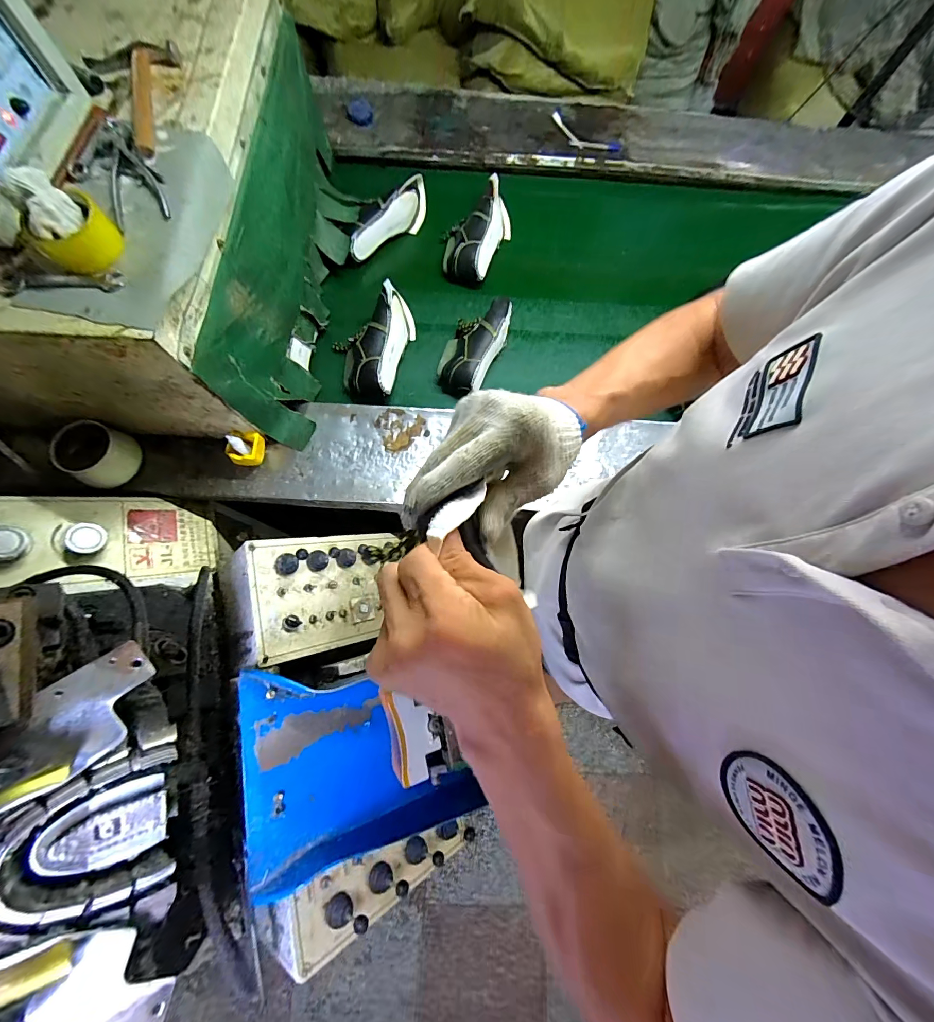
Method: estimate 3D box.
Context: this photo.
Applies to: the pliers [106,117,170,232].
[{"bbox_3d":[-0.504,-0.505,0.587,0.076,0.027,0.184,-21,78,-6],"label":"pliers"}]

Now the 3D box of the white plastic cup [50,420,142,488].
[{"bbox_3d":[-0.730,-0.112,0.784,0.095,0.091,0.113,22,77,4],"label":"white plastic cup"}]

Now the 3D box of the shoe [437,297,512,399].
[{"bbox_3d":[0.023,-0.409,0.960,0.121,0.085,0.271,22,77,4],"label":"shoe"}]

